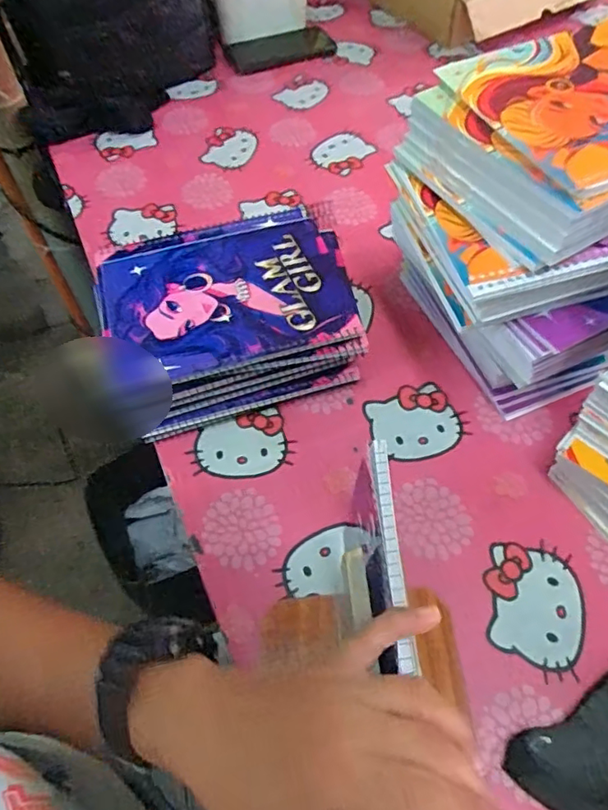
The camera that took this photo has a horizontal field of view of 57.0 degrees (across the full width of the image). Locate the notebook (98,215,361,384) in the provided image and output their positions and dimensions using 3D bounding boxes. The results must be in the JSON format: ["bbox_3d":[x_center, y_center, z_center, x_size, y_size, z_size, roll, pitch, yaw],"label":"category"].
[{"bbox_3d":[-0.064,-0.094,0.481,0.207,0.015,0.148,-15,57,-6],"label":"notebook"}]

